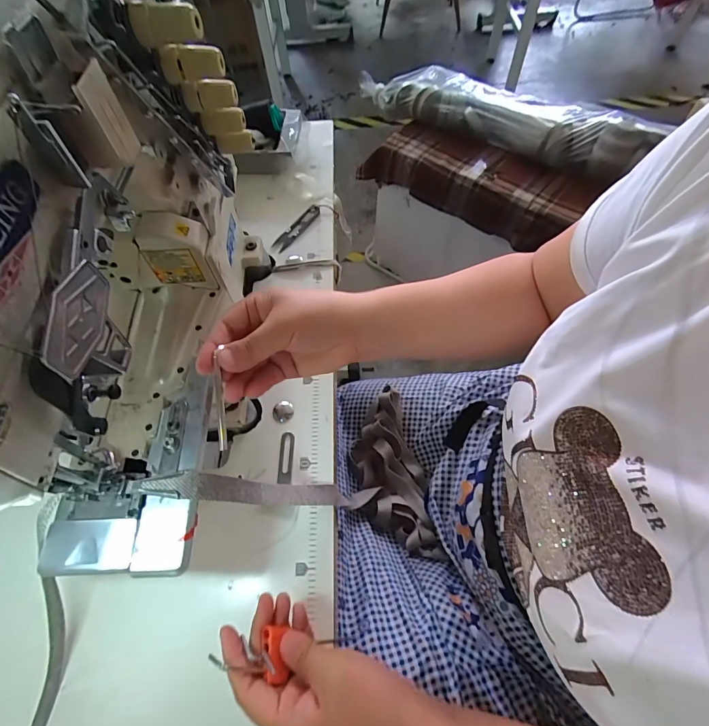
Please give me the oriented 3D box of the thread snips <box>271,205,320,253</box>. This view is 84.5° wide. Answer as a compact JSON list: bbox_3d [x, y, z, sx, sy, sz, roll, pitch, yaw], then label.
[{"bbox_3d":[-0.087,-0.203,0.586,0.024,0.007,0.101,26,65,17],"label":"thread snips"}]

